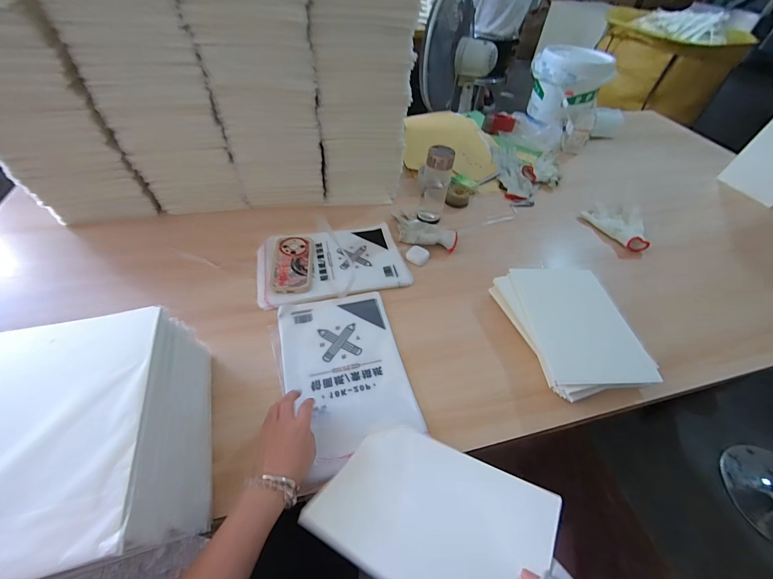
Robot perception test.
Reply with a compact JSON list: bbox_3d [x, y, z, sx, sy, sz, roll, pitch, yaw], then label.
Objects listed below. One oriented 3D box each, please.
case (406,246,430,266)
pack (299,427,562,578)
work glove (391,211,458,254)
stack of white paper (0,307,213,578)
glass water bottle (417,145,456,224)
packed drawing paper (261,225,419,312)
[{"bbox_3d":[0.072,-0.080,0.766,0.048,0.015,0.050,25,51,16],"label":"case"},{"bbox_3d":[0.058,0.269,0.399,0.253,0.025,0.184,14,30,26],"label":"pack"},{"bbox_3d":[0.085,-0.145,0.807,0.180,0.033,0.093,28,52,18],"label":"work glove"},{"bbox_3d":[-0.348,0.179,0.381,0.210,0.176,0.273,-11,50,-15],"label":"stack of white paper"},{"bbox_3d":[0.121,-0.255,0.821,0.066,0.187,0.057,8,48,1],"label":"glass water bottle"},{"bbox_3d":[-0.122,-0.061,0.738,0.322,0.016,0.207,-11,53,-15],"label":"packed drawing paper"}]

